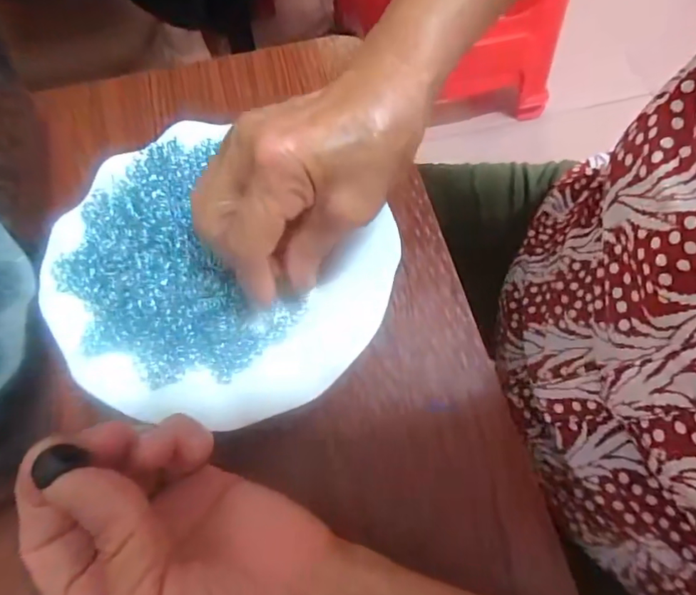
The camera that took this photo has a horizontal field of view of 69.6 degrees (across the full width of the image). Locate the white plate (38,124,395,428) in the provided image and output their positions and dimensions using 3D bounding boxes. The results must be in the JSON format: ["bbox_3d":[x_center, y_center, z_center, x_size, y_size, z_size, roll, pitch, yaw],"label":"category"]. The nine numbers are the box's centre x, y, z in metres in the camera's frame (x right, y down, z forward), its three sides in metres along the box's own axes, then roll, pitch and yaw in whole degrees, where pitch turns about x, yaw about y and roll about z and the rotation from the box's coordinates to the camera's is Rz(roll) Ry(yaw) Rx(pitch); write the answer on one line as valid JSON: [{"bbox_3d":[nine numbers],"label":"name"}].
[{"bbox_3d":[-0.075,-0.013,0.274,0.174,0.032,0.158,28,69,14],"label":"white plate"}]

